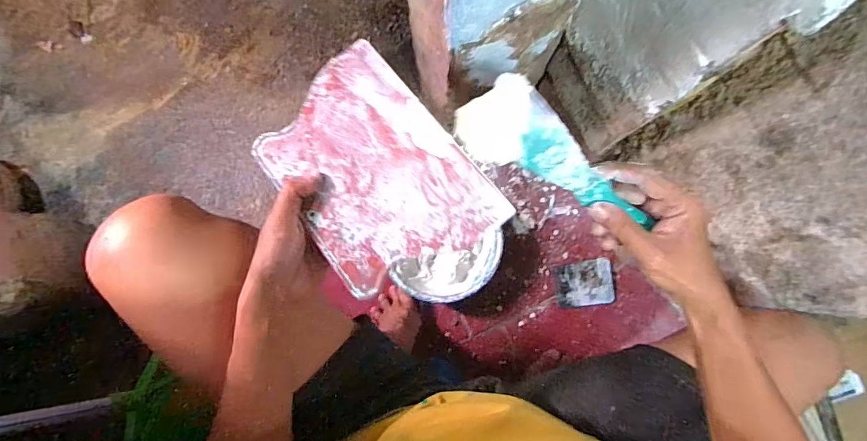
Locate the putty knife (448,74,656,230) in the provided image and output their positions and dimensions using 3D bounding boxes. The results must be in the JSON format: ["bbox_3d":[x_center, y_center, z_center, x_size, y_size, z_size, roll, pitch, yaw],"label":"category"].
[{"bbox_3d":[0.091,-0.047,0.328,0.163,0.019,0.058,27,118,-22],"label":"putty knife"}]

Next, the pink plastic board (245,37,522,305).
[{"bbox_3d":[-0.052,-0.042,0.377,0.141,0.004,0.202,-39,75,-2],"label":"pink plastic board"}]

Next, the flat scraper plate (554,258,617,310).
[{"bbox_3d":[0.267,0.111,0.785,0.101,0.009,0.080,-7,82,0],"label":"flat scraper plate"}]

